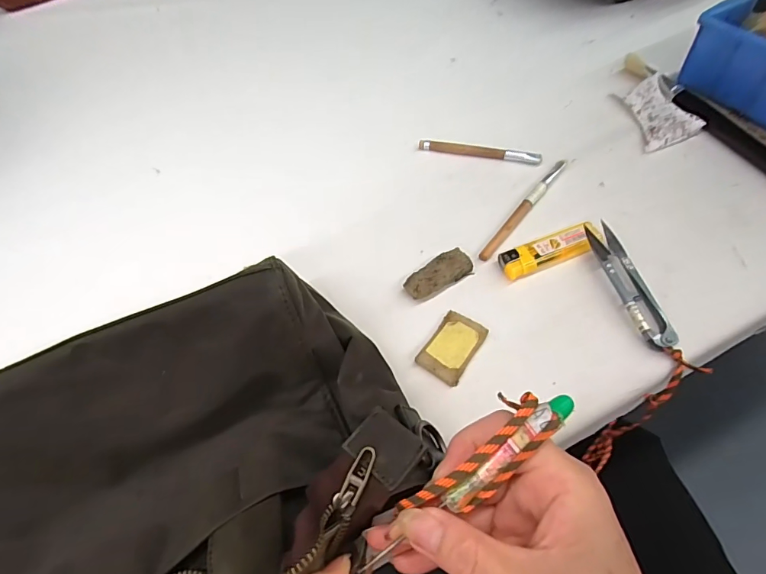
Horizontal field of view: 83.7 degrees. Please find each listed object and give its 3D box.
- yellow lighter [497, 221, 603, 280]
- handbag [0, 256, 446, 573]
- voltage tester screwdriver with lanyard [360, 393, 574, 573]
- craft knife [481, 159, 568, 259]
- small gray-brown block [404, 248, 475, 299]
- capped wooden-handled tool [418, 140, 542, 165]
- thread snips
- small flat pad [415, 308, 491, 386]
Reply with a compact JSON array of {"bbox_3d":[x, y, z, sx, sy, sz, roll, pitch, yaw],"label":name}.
[{"bbox_3d":[0.126,-0.027,0.322,0.078,0.012,0.024,-18,57,-7],"label":"yellow lighter"},{"bbox_3d":[-0.106,0.103,0.180,0.270,0.098,0.184,-23,59,-11],"label":"handbag"},{"bbox_3d":[0.036,0.081,0.188,0.107,0.016,0.023,-39,61,1],"label":"voltage tester screwdriver with lanyard"},{"bbox_3d":[0.116,-0.066,0.350,0.009,0.007,0.126,33,66,24],"label":"craft knife"},{"bbox_3d":[0.041,-0.009,0.318,0.052,0.012,0.023,-30,59,-14],"label":"small gray-brown block"},{"bbox_3d":[0.088,-0.124,0.395,0.111,0.013,0.008,12,59,13],"label":"capped wooden-handled tool"},{"bbox_3d":[0.172,-0.003,0.302,0.023,0.012,0.100,-12,57,-3],"label":"thread snips"},{"bbox_3d":[0.047,0.040,0.288,0.030,0.009,0.047,29,64,22],"label":"small flat pad"}]

